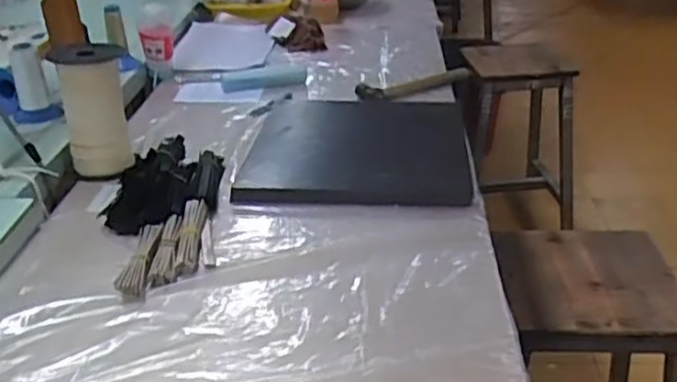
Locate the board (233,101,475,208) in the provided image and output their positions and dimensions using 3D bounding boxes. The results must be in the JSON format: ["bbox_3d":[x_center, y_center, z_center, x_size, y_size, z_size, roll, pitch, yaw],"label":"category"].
[{"bbox_3d":[0.028,-0.066,1.006,0.296,0.025,0.317,0,29,3],"label":"board"}]

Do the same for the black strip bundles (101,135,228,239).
[{"bbox_3d":[-0.214,-0.014,0.887,0.126,0.053,0.170,-3,29,-2],"label":"black strip bundles"}]

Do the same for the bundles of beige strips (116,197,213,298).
[{"bbox_3d":[-0.179,0.062,0.776,0.084,0.025,0.161,-3,29,-2],"label":"bundles of beige strips"}]

